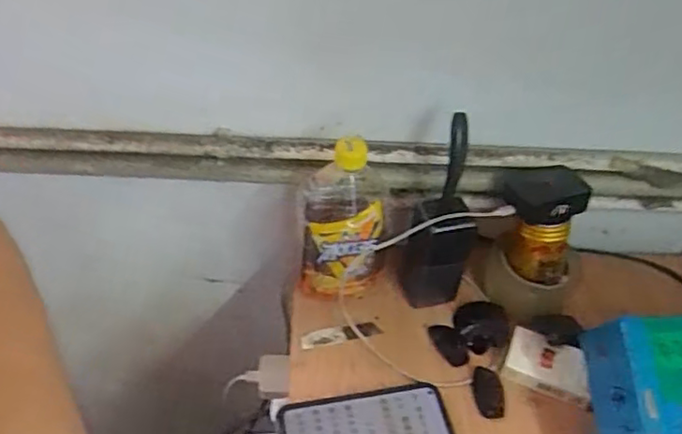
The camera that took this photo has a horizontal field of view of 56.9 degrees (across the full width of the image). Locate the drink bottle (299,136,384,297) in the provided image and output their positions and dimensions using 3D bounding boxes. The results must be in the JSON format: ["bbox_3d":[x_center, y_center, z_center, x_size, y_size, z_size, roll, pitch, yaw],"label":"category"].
[{"bbox_3d":[0.002,0.002,0.665,0.089,0.203,0.092,1,45,-4],"label":"drink bottle"}]

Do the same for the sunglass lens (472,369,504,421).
[{"bbox_3d":[0.150,0.178,0.635,0.029,0.009,0.054,1,43,-1],"label":"sunglass lens"}]

